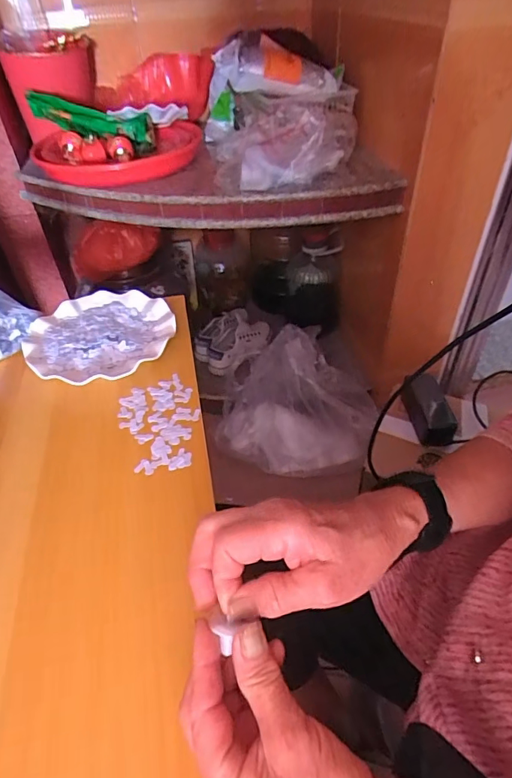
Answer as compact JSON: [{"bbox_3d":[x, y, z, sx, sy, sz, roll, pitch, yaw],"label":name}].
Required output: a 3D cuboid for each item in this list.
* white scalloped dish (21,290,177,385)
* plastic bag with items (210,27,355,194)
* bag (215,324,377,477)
[{"bbox_3d":[-0.197,-0.071,0.573,0.176,0.022,0.171,1,42,-1],"label":"white scalloped dish"},{"bbox_3d":[0.052,-0.565,0.904,0.293,0.214,0.437,-1,42,-3],"label":"plastic bag with items"},{"bbox_3d":[0.104,0.021,1.074,0.370,0.248,0.260,3,42,1],"label":"bag"}]

